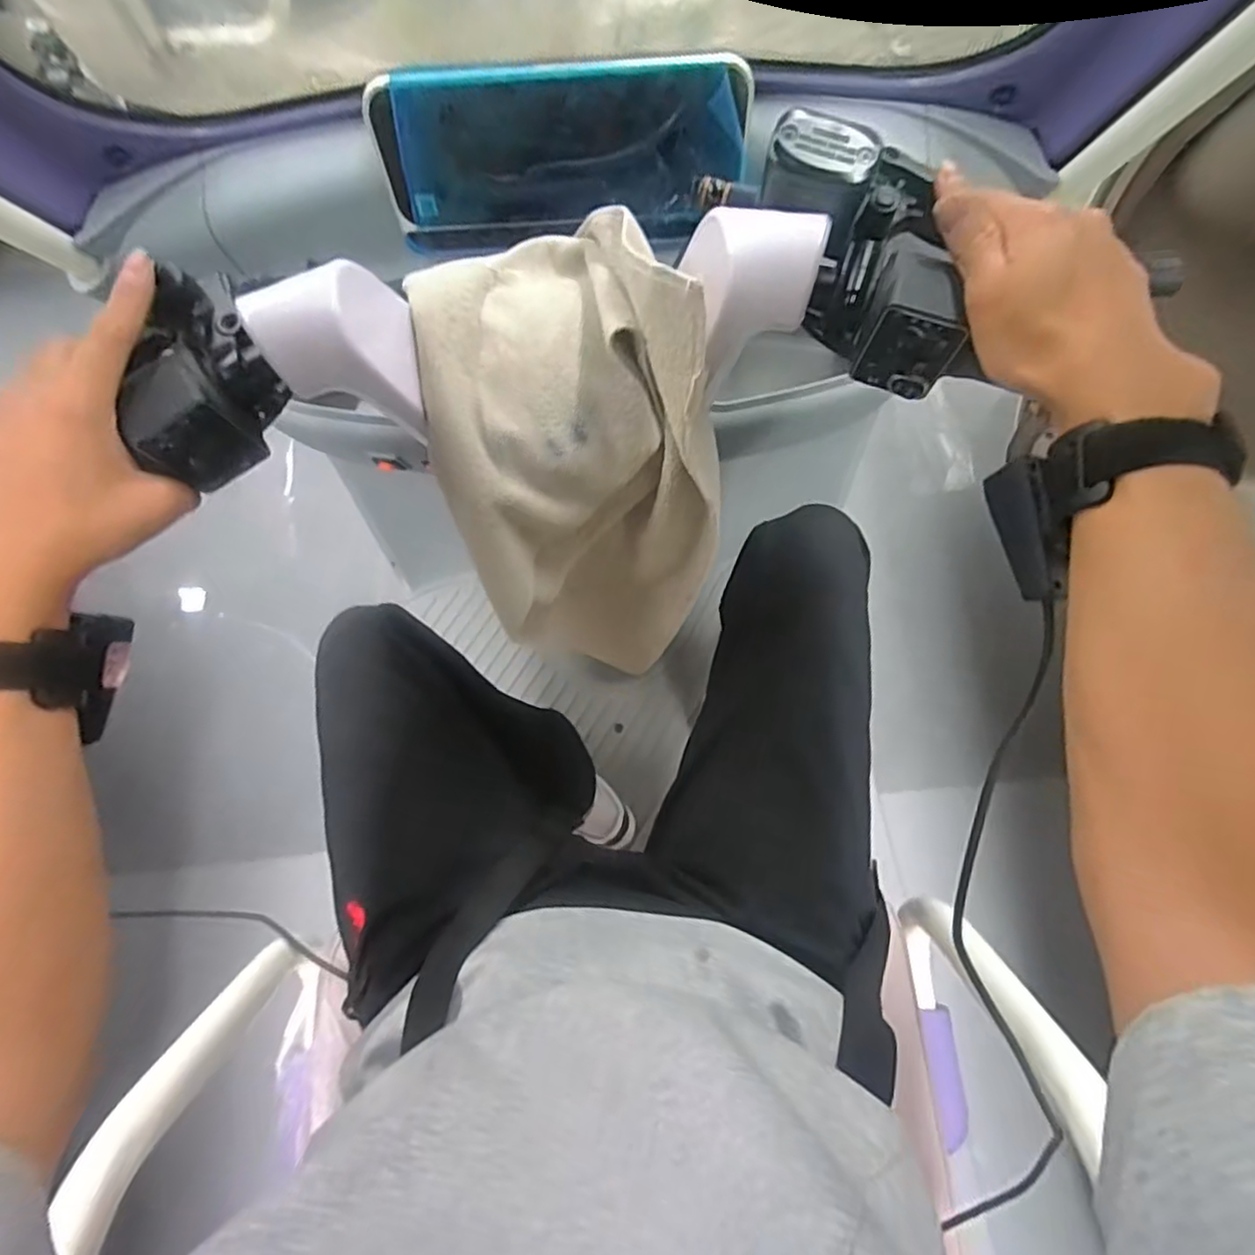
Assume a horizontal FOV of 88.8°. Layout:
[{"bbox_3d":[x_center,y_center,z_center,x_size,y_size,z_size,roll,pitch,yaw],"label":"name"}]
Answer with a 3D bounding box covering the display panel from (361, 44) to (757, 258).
[{"bbox_3d":[-0.052,-0.381,0.525,0.293,0.125,0.037,-3,71,1],"label":"display panel"}]

